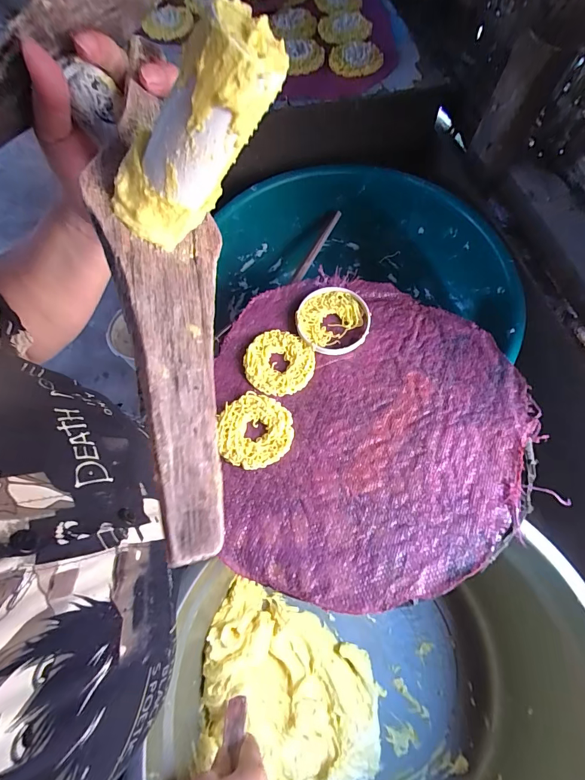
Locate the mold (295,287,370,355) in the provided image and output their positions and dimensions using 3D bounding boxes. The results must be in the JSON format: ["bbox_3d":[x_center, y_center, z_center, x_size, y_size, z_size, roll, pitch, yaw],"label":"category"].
[{"bbox_3d":[0.048,-0.086,0.449,0.088,0.009,0.093,0,67,1],"label":"mold"}]

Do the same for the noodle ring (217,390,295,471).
[{"bbox_3d":[-0.039,0.042,0.390,0.077,0.006,0.077,0,67,1],"label":"noodle ring"}]

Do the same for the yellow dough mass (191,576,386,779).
[{"bbox_3d":[-0.003,0.346,0.421,0.224,0.070,0.152,26,69,11],"label":"yellow dough mass"}]

